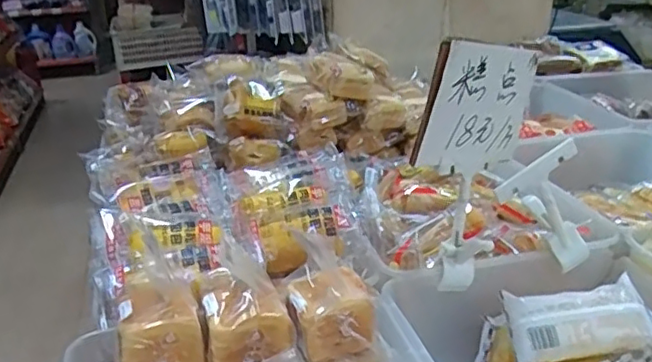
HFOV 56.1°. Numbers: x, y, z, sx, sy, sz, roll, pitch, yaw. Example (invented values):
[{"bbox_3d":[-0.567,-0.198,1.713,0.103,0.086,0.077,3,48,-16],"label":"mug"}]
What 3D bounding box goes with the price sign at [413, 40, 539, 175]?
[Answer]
[{"bbox_3d":[0.133,-0.060,0.530,0.140,0.115,0.004,-4,31,-39],"label":"price sign"}]

